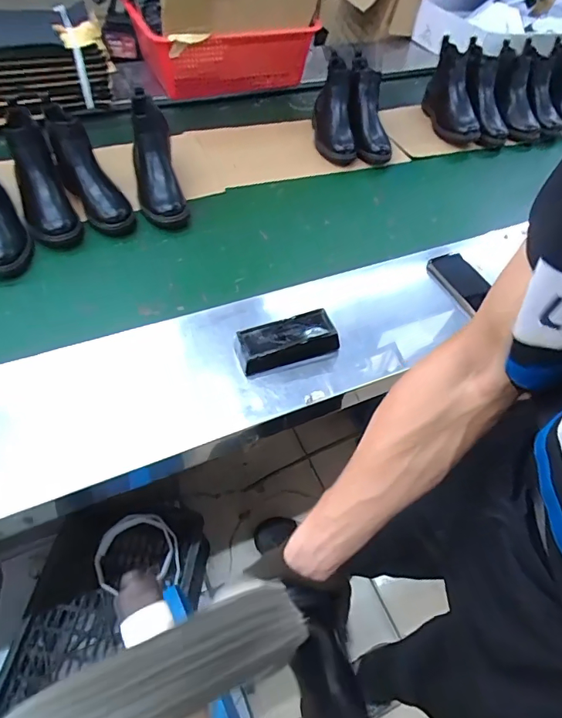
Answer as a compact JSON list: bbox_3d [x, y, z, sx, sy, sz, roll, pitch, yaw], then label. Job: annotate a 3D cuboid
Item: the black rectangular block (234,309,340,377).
[{"bbox_3d":[0.009,-0.028,0.706,0.158,0.049,0.063,-15,55,-16],"label":"black rectangular block"}]

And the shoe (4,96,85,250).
[{"bbox_3d":[-0.469,-0.344,0.862,0.090,0.179,0.264,-22,58,-20],"label":"shoe"}]

